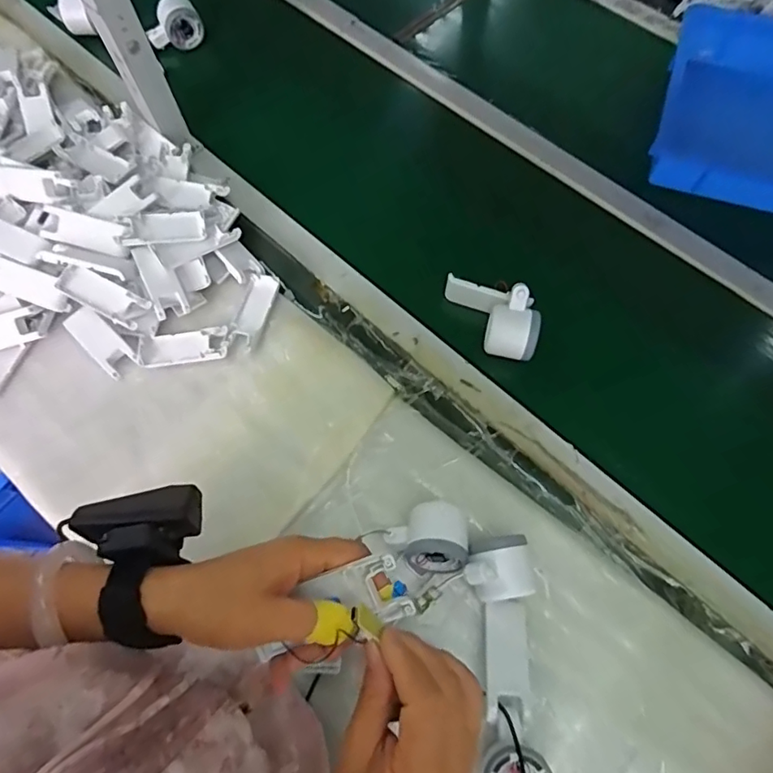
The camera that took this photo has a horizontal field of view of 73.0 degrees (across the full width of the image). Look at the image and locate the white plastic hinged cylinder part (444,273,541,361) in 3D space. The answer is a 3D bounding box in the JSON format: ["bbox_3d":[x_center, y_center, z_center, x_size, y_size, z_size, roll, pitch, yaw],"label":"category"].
[{"bbox_3d":[0.129,-0.089,0.608,0.062,0.057,0.129,-28,70,-10],"label":"white plastic hinged cylinder part"}]

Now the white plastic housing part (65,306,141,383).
[{"bbox_3d":[-0.340,-0.053,0.621,0.097,0.018,0.039,42,75,16],"label":"white plastic housing part"}]

